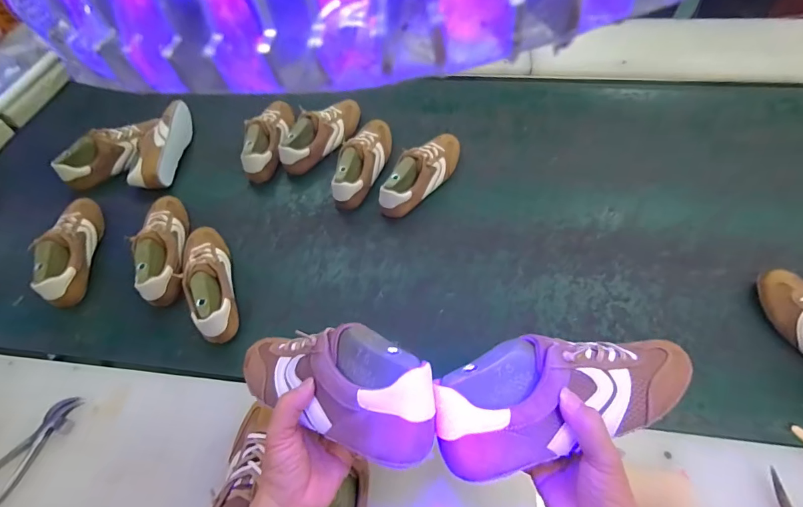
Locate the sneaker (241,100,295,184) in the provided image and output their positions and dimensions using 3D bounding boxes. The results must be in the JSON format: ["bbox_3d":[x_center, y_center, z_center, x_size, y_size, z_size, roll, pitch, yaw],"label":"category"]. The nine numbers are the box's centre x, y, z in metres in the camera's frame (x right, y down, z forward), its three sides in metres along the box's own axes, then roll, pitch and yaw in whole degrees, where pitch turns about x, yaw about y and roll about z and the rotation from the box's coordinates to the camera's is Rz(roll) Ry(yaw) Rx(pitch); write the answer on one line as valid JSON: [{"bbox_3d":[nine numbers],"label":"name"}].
[{"bbox_3d":[-0.308,-0.293,0.946,0.080,0.086,0.258,1,56,4],"label":"sneaker"}]

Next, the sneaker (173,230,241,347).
[{"bbox_3d":[-0.355,0.036,0.734,0.078,0.078,0.253,-25,60,-12],"label":"sneaker"}]

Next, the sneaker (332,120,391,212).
[{"bbox_3d":[-0.078,-0.211,0.879,0.075,0.091,0.252,13,60,12],"label":"sneaker"}]

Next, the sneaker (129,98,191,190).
[{"bbox_3d":[-0.567,-0.257,0.945,0.075,0.078,0.241,-1,58,3],"label":"sneaker"}]

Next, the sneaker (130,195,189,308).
[{"bbox_3d":[-0.469,-0.026,0.788,0.076,0.068,0.249,-18,57,-9],"label":"sneaker"}]

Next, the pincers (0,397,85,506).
[{"bbox_3d":[-0.552,0.291,0.578,0.060,0.015,0.187,19,59,15],"label":"pincers"}]

